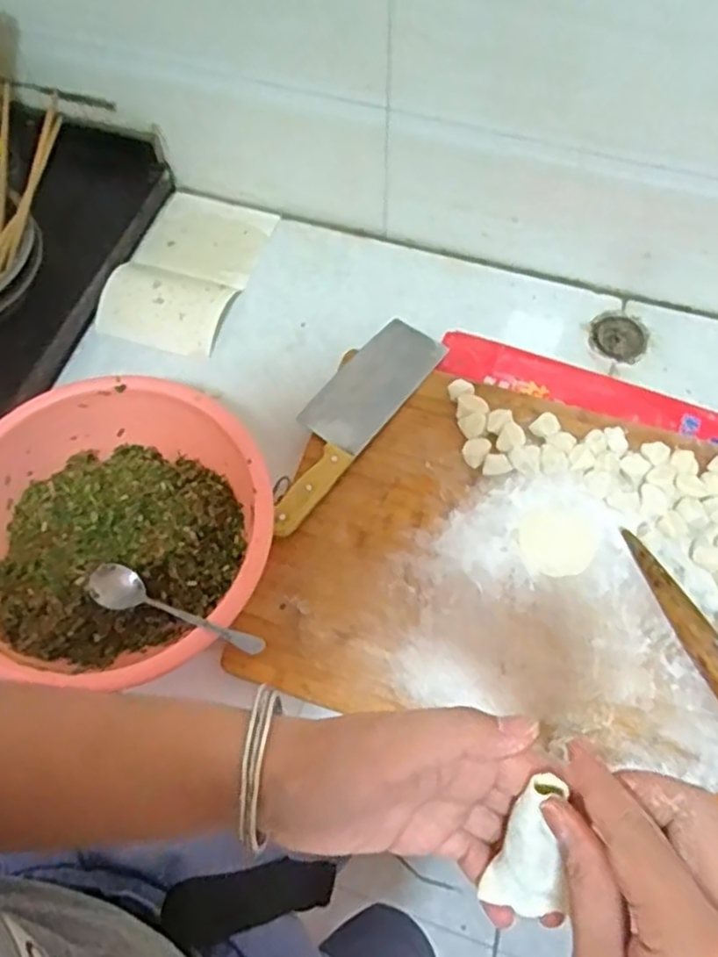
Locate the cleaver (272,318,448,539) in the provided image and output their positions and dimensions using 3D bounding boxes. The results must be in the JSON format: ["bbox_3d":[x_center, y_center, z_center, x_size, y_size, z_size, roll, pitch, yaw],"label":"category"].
[{"bbox_3d":[-0.014,-0.066,0.732,0.079,0.018,0.279,35,66,13],"label":"cleaver"}]

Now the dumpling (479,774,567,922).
[{"bbox_3d":[0.067,0.146,0.277,0.028,0.012,0.060,9,105,5],"label":"dumpling"}]

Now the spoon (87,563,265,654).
[{"bbox_3d":[-0.157,0.111,0.590,0.179,0.021,0.036,17,64,24],"label":"spoon"}]

